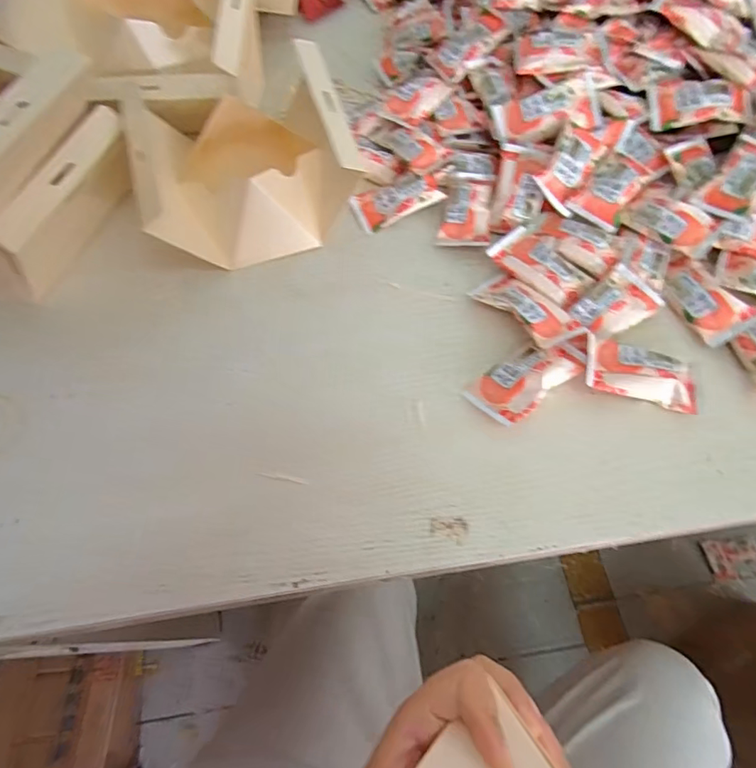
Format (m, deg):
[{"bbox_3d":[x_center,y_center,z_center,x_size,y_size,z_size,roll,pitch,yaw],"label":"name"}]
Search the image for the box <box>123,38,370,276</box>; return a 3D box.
[{"bbox_3d":[-0.099,-0.163,0.369,0.152,0.070,0.123,-19,63,-7],"label":"box"}]

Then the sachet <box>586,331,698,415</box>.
[{"bbox_3d":[0.164,-0.007,0.314,0.068,0.015,0.037,14,70,6],"label":"sachet"}]

